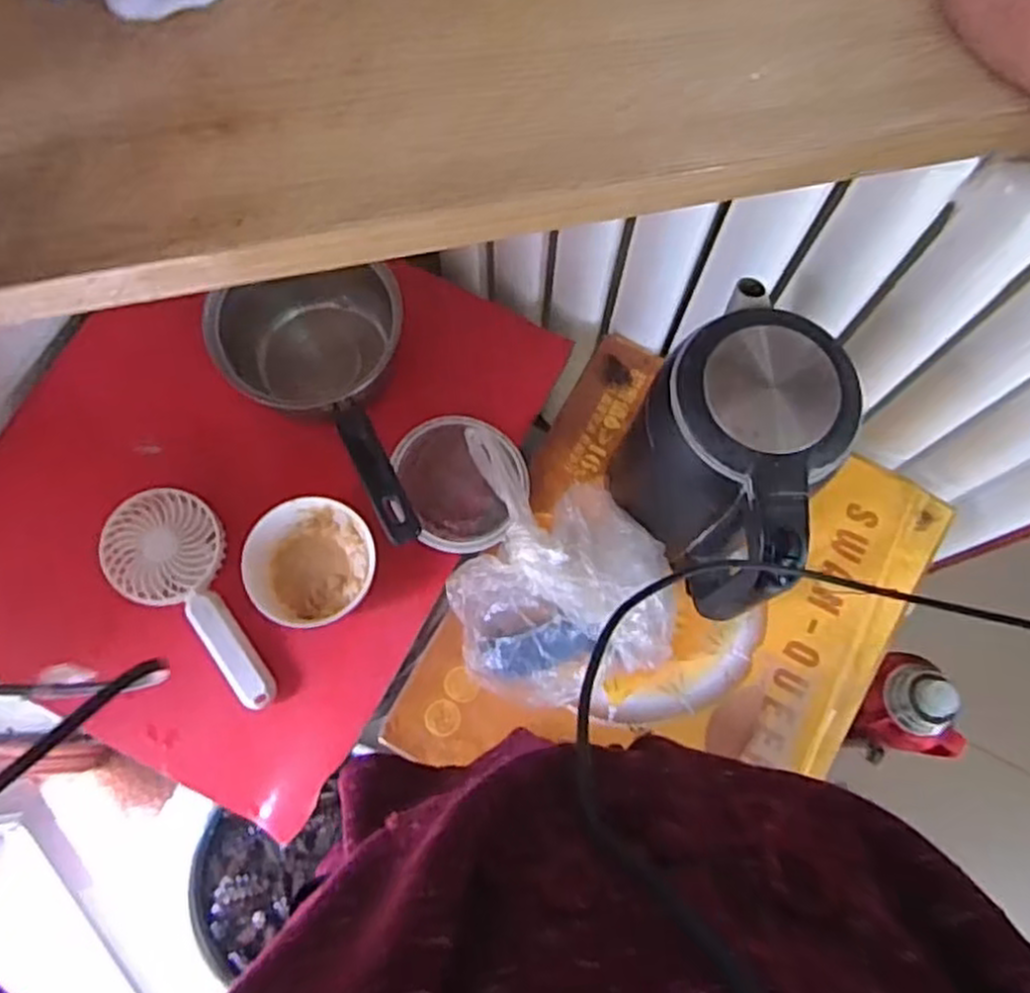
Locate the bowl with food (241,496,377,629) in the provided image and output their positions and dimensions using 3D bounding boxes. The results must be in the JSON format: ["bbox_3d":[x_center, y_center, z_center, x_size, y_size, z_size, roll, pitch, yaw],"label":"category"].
[{"bbox_3d":[-0.176,0.060,0.677,0.105,0.058,0.105,0,73,-1],"label":"bowl with food"}]

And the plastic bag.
[{"bbox_3d":[0.038,0.062,0.644,0.199,0.120,0.208,12,73,2],"label":"plastic bag"}]

